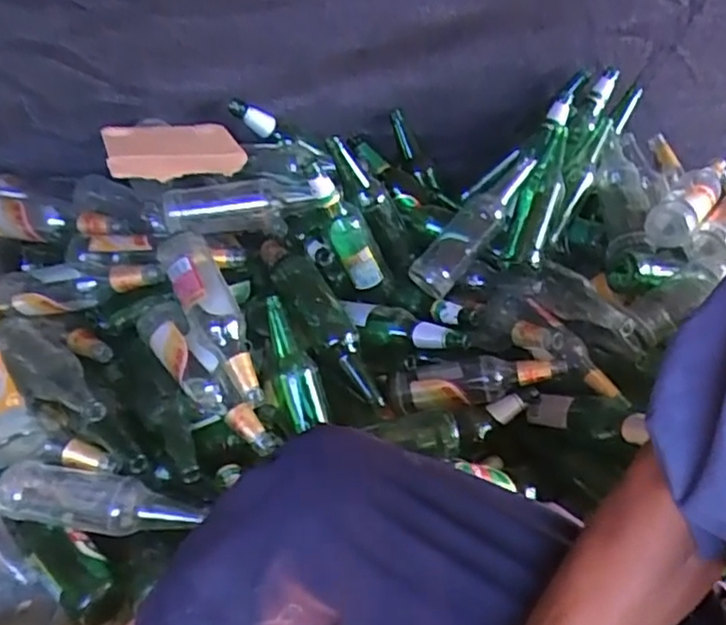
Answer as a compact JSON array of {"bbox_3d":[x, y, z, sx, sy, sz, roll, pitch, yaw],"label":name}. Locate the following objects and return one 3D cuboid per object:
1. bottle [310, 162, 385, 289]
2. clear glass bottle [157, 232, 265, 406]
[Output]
[{"bbox_3d":[-0.027,-0.130,0.938,0.054,0.223,0.056,-19,37,9],"label":"bottle"},{"bbox_3d":[-0.203,0.010,0.865,0.074,0.071,0.264,-21,71,-30],"label":"clear glass bottle"}]

